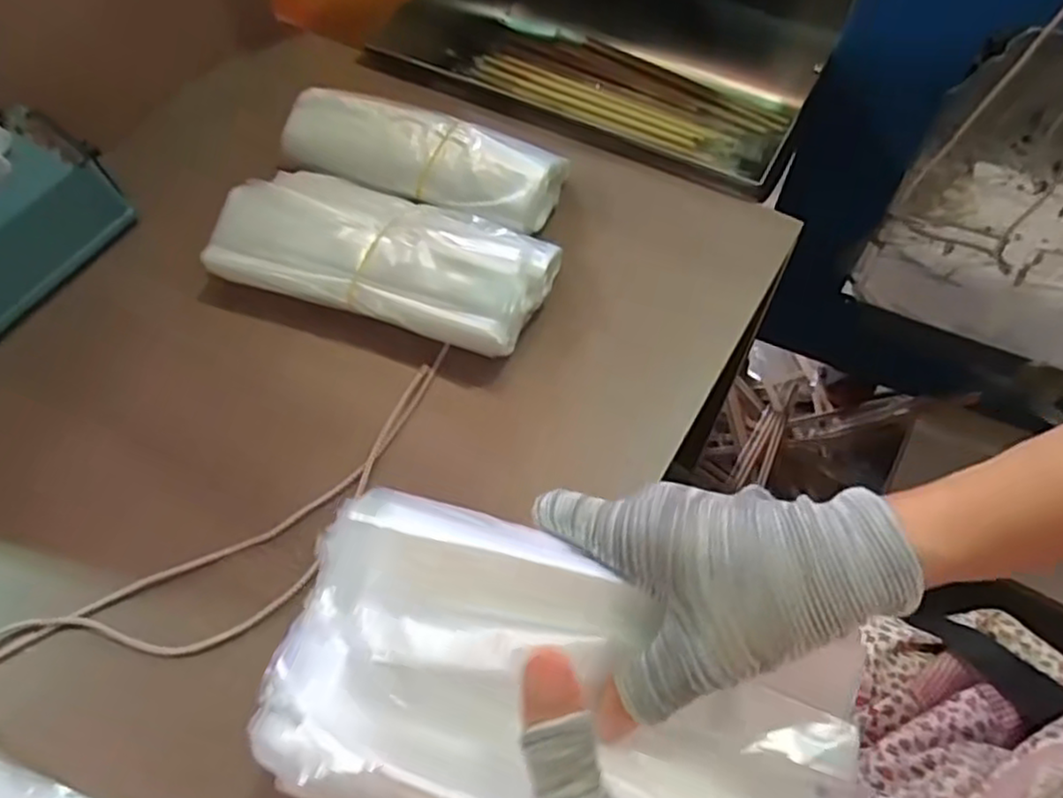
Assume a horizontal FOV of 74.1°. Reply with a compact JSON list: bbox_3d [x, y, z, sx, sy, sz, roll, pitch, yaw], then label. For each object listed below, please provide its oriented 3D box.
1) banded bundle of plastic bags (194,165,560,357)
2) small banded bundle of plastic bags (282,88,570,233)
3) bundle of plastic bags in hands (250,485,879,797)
[{"bbox_3d":[-0.098,-0.096,0.475,0.222,0.047,0.102,16,61,10],"label":"banded bundle of plastic bags"},{"bbox_3d":[-0.082,-0.174,0.513,0.208,0.035,0.072,17,61,10],"label":"small banded bundle of plastic bags"},{"bbox_3d":[0.029,0.120,0.262,0.239,0.037,0.108,25,62,-4],"label":"bundle of plastic bags in hands"}]

